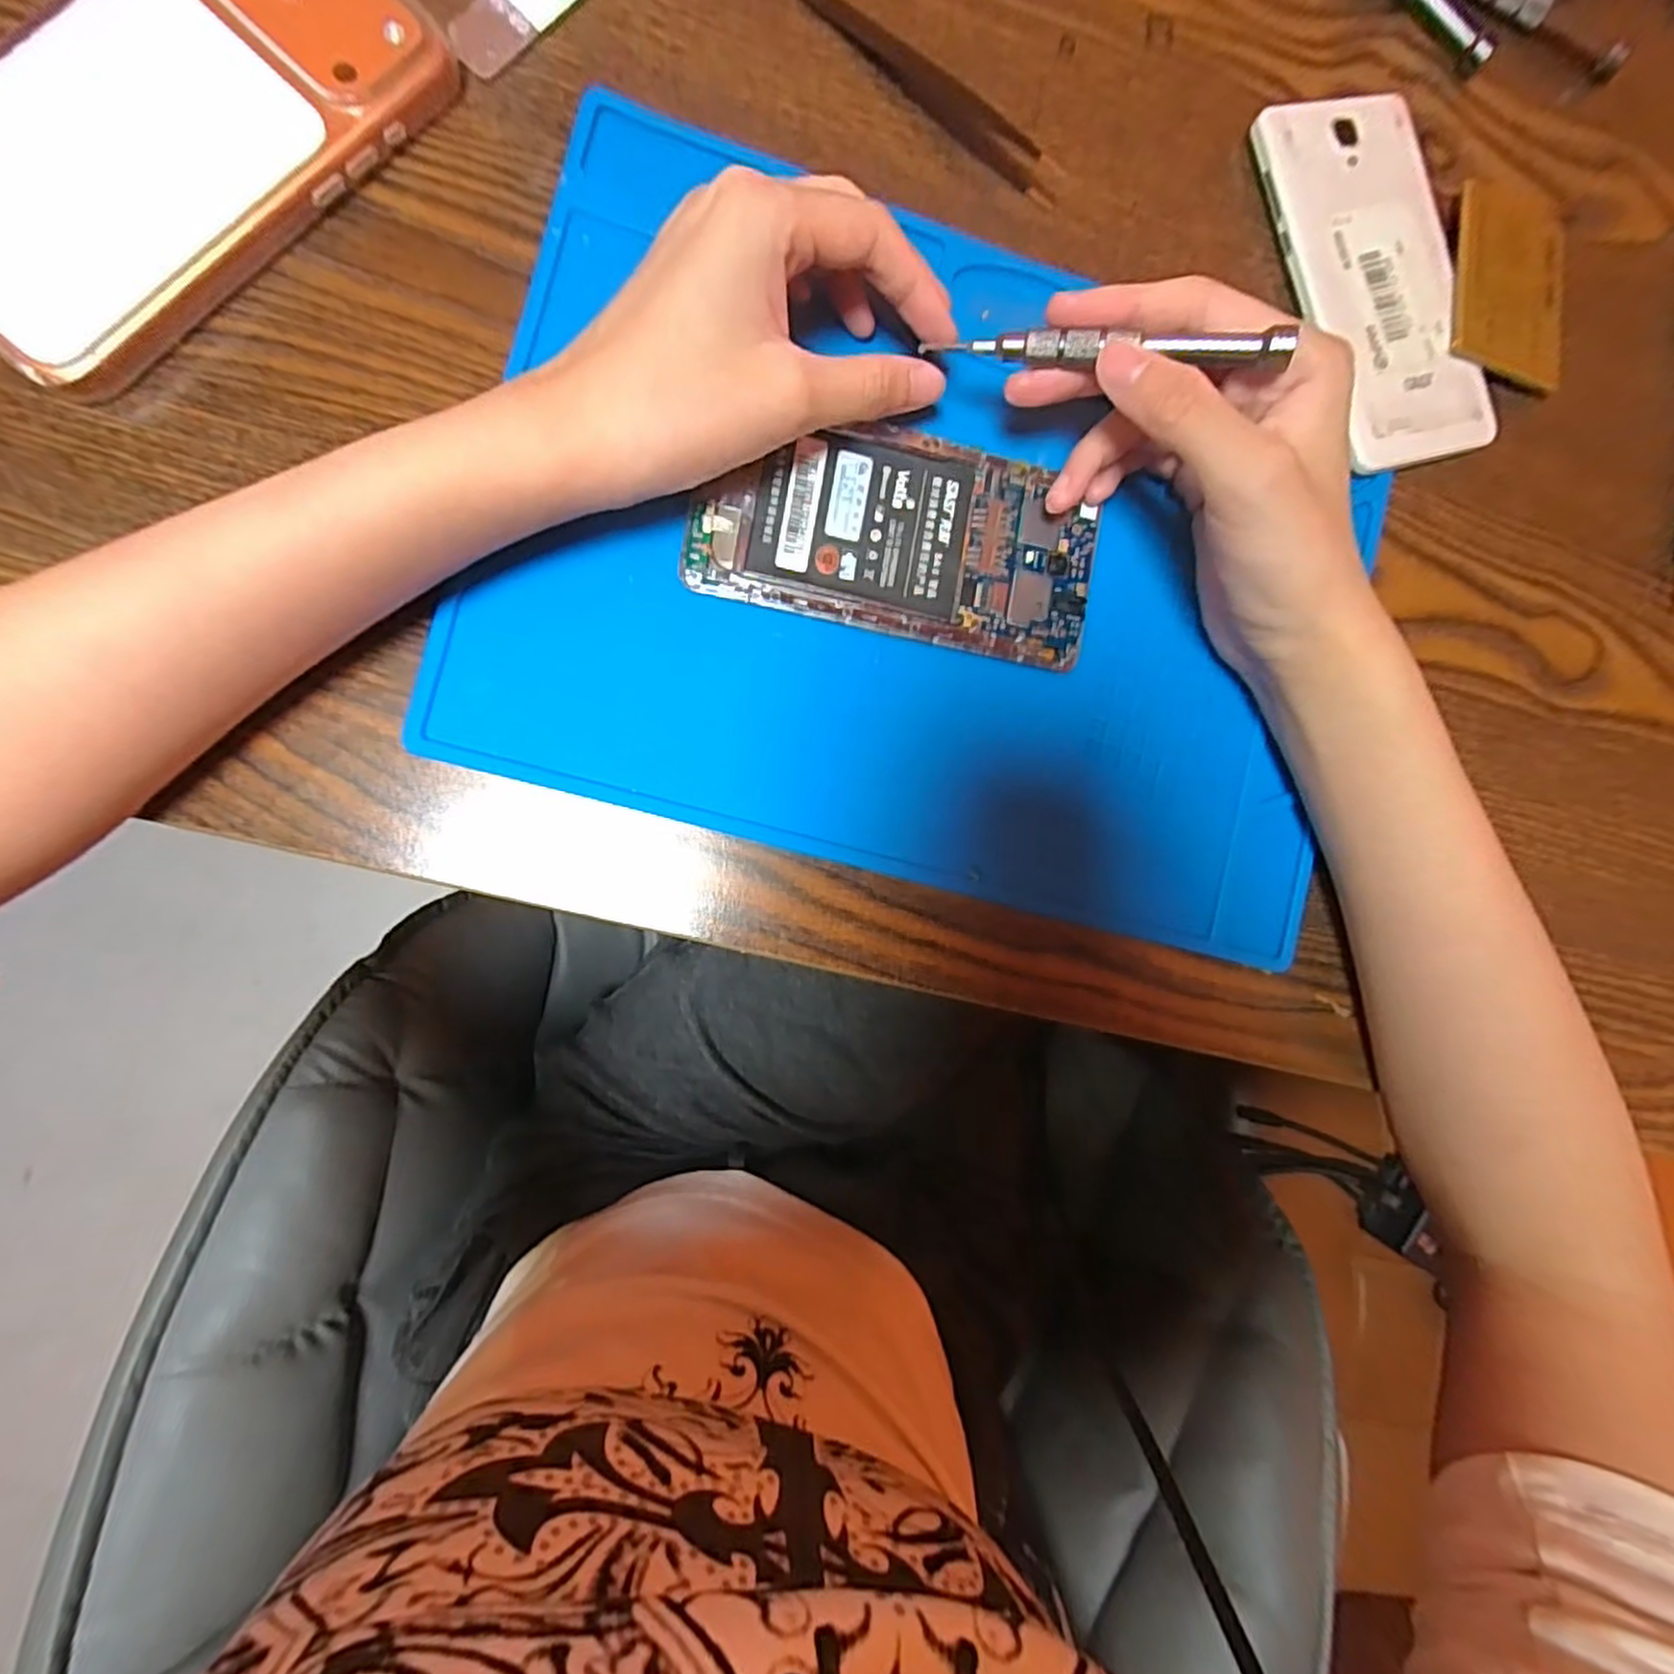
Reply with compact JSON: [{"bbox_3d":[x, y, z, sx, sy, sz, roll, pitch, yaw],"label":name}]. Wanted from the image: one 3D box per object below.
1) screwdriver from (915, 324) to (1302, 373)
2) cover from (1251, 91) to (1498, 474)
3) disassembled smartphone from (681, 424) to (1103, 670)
[{"bbox_3d":[0.078,-0.147,0.220,0.099,0.008,0.009,9,87,12],"label":"screwdriver"},{"bbox_3d":[0.212,-0.217,0.288,0.071,0.011,0.142,-20,92,-9],"label":"cover"},{"bbox_3d":[0.021,-0.103,0.254,0.139,0.005,0.069,5,88,-8],"label":"disassembled smartphone"}]

